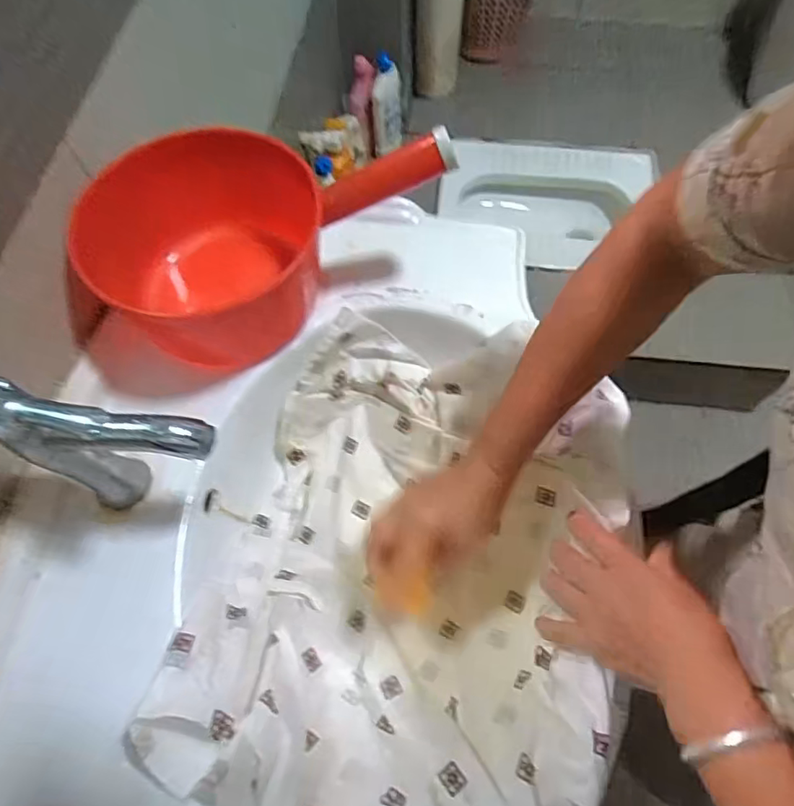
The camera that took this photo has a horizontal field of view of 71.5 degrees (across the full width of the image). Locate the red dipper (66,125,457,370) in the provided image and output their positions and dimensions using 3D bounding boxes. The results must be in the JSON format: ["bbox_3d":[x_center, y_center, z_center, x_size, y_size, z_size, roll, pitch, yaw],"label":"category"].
[{"bbox_3d":[-0.107,-0.148,0.484,0.314,0.138,0.133,-15,65,11],"label":"red dipper"}]

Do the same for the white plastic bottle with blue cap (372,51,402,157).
[{"bbox_3d":[-0.021,-0.678,1.256,0.064,0.204,0.066,-1,45,1],"label":"white plastic bottle with blue cap"}]

